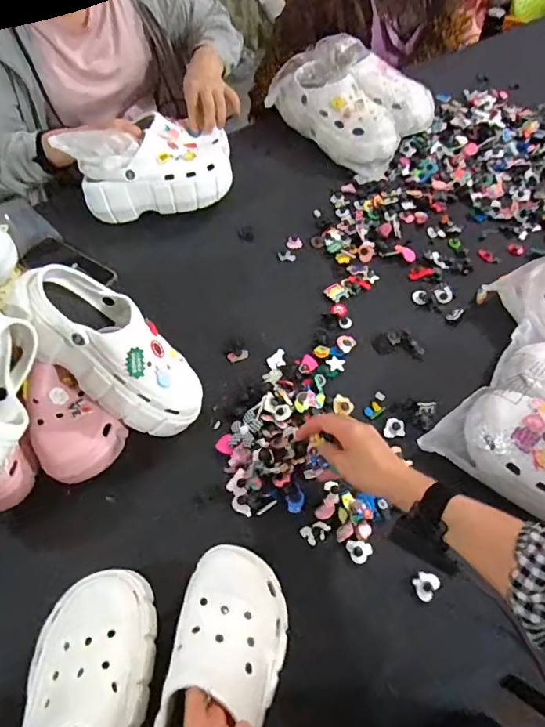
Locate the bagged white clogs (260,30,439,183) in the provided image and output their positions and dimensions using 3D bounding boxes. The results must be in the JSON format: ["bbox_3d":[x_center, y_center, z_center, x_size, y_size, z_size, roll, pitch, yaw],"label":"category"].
[{"bbox_3d":[0.167,-0.530,0.924,0.214,0.131,0.290,-35,65,-19],"label":"bagged white clogs"}]

